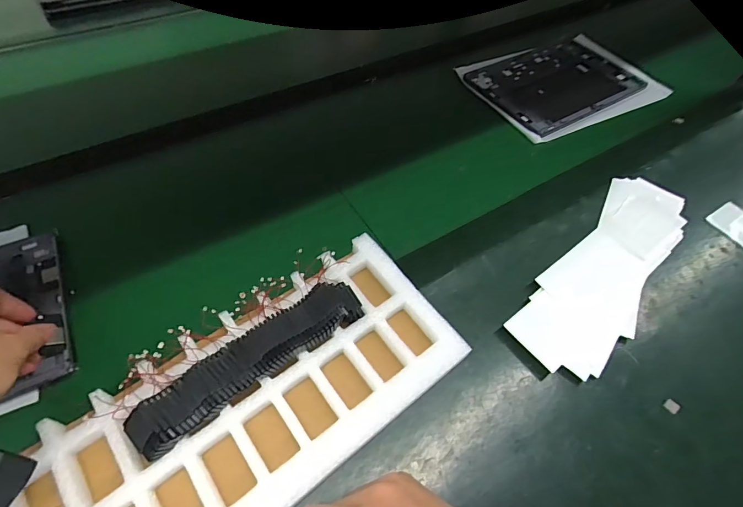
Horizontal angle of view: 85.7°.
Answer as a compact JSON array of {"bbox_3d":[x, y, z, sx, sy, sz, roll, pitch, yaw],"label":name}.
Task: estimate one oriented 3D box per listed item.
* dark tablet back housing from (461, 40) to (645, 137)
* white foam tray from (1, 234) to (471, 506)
[{"bbox_3d":[0.294,-0.274,0.639,0.250,0.012,0.172,-25,59,-22],"label":"dark tablet back housing"},{"bbox_3d":[-0.105,0.125,0.297,0.371,0.041,0.151,-31,61,-25],"label":"white foam tray"}]

